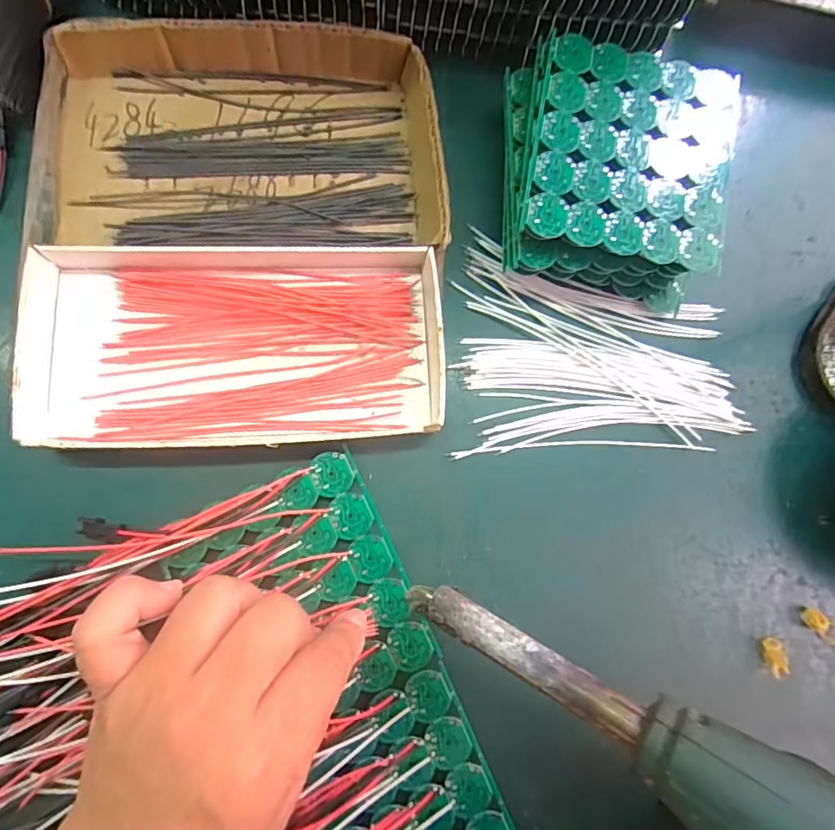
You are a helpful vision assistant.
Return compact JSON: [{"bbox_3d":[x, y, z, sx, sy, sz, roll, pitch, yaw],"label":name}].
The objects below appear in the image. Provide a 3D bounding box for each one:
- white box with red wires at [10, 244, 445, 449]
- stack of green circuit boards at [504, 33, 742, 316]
[{"bbox_3d":[-0.084,-0.035,0.248,0.189,0.021,0.096,-2,83,-6],"label":"white box with red wires"},{"bbox_3d":[0.098,-0.122,0.268,0.109,0.047,0.112,8,82,-5],"label":"stack of green circuit boards"}]

